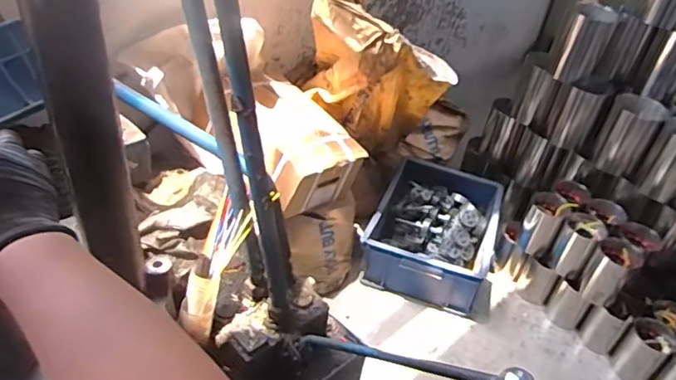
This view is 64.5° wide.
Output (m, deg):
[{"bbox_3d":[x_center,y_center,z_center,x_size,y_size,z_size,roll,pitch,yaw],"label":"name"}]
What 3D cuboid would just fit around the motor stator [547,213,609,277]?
[{"bbox_3d":[0.571,0.130,1.283,0.087,0.136,0.084,31,44,26],"label":"motor stator"}]

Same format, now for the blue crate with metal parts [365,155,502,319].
[{"bbox_3d":[0.261,0.102,1.427,0.309,0.155,0.383,19,40,13],"label":"blue crate with metal parts"}]

